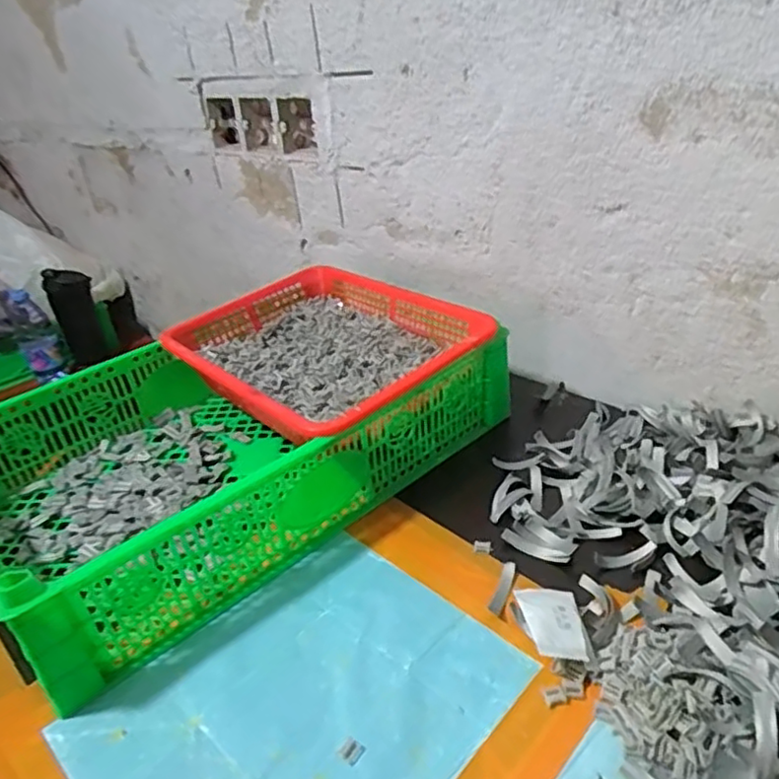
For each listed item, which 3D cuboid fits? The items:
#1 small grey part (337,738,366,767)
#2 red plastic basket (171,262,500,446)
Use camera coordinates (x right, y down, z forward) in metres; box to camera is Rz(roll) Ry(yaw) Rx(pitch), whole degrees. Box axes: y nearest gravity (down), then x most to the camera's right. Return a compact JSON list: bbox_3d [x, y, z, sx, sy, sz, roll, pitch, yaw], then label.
[{"bbox_3d":[-0.023,0.217,0.387,0.013,0.004,0.013,16,37,34],"label":"small grey part"},{"bbox_3d":[-0.063,-0.037,0.665,0.241,0.070,0.297,-29,36,-33],"label":"red plastic basket"}]

